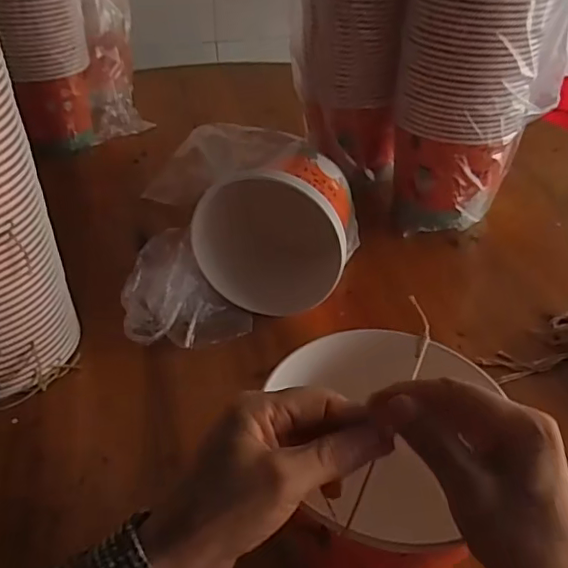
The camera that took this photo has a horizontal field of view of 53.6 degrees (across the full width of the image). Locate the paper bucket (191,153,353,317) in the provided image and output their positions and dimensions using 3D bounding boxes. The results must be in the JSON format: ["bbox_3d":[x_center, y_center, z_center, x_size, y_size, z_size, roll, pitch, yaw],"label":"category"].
[{"bbox_3d":[-0.008,-0.071,0.648,0.165,0.157,0.149,6,39,8],"label":"paper bucket"}]

